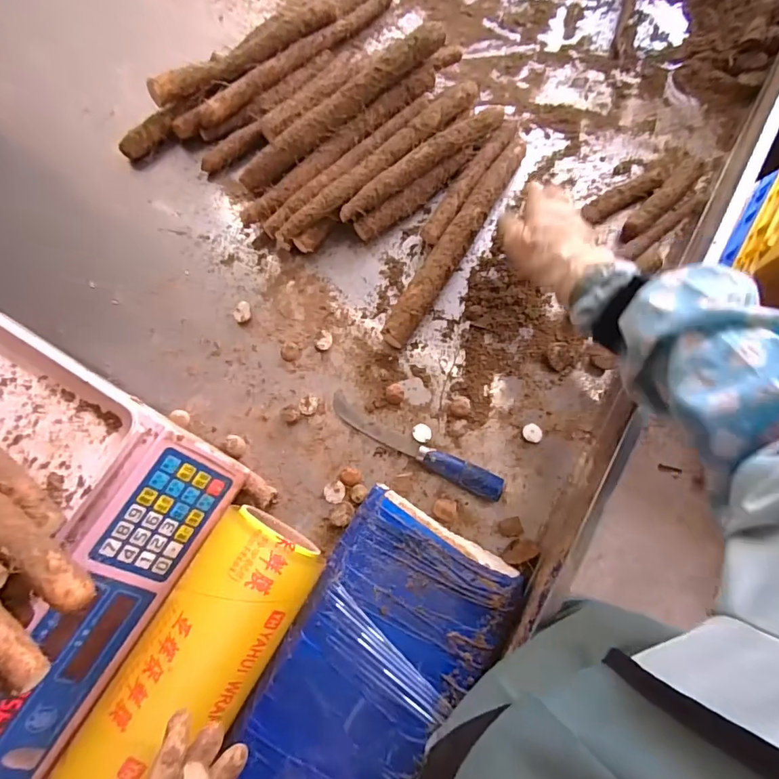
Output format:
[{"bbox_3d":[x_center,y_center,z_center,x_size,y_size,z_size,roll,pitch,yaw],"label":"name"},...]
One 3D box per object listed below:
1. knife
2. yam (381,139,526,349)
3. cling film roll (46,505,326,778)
[{"bbox_3d":[0.024,0.060,0.498,0.202,0.026,0.026,28,76,9],"label":"knife"},{"bbox_3d":[0.083,-0.182,0.557,0.034,0.037,0.313,29,76,10],"label":"yam"},{"bbox_3d":[-0.165,0.231,0.384,0.103,0.075,0.263,33,72,10],"label":"cling film roll"}]

